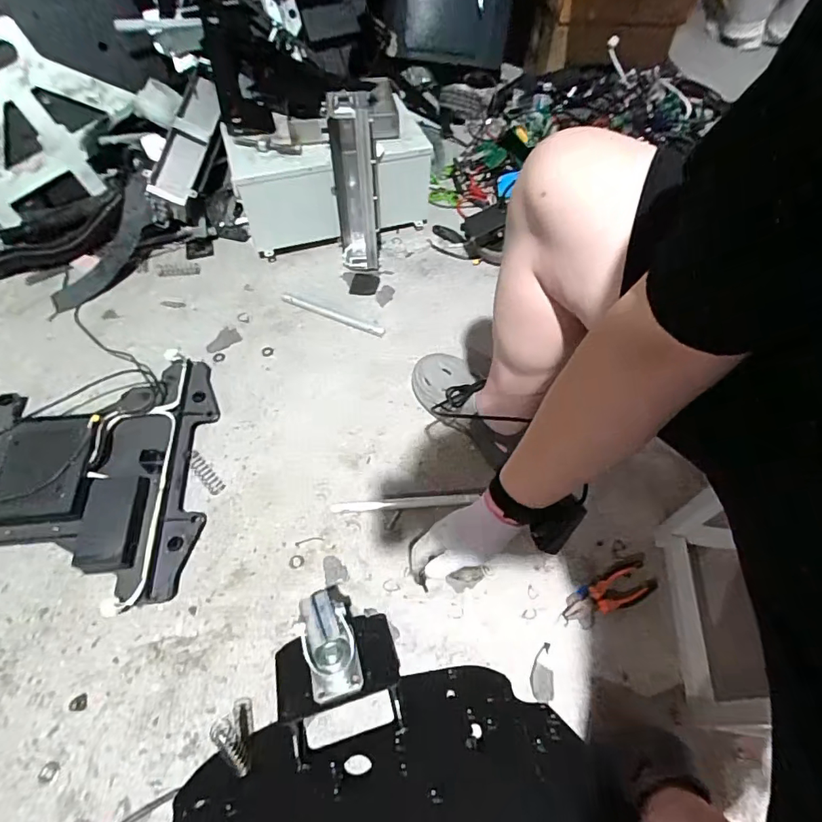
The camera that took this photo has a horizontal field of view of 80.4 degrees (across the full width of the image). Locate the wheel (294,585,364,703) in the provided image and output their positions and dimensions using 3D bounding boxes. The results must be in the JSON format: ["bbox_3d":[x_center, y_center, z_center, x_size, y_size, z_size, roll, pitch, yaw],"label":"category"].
[{"bbox_3d":[-0.109,0.305,0.640,0.068,0.058,0.125,-10,60,-9],"label":"wheel"}]

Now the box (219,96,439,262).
[{"bbox_3d":[-0.171,-0.520,1.146,0.446,0.236,0.181,-20,58,-14],"label":"box"}]

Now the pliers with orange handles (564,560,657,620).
[{"bbox_3d":[0.312,0.286,0.765,0.155,0.027,0.056,-20,62,-15],"label":"pliers with orange handles"}]

